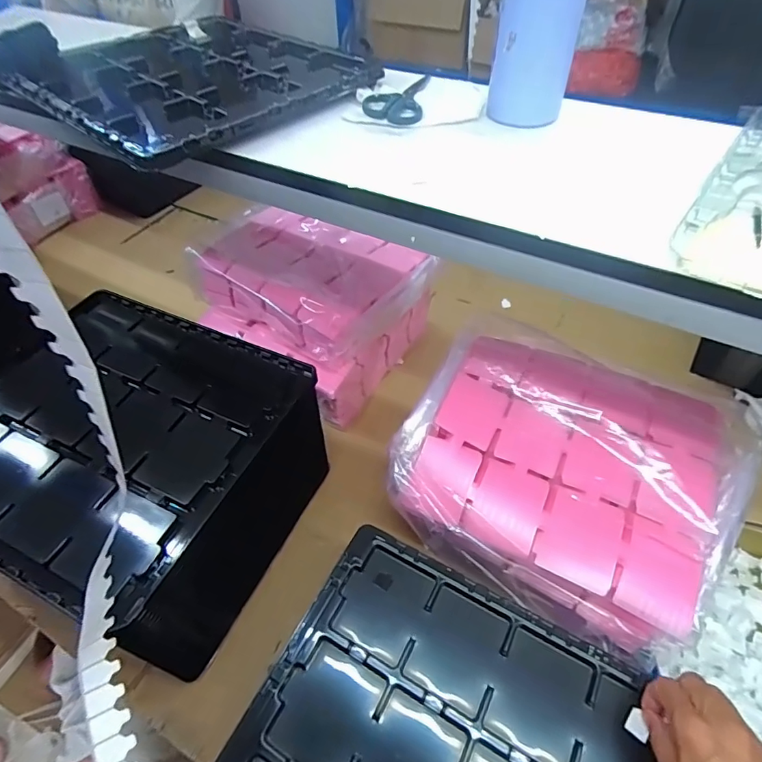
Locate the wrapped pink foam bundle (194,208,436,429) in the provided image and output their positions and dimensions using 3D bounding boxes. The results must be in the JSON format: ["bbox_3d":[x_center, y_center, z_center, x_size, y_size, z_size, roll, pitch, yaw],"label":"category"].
[{"bbox_3d":[-0.113,-0.149,0.878,0.340,0.230,0.283,30,57,24],"label":"wrapped pink foam bundle"}]

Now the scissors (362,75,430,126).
[{"bbox_3d":[0.020,-0.336,0.556,0.064,0.011,0.124,14,55,-5],"label":"scissors"}]

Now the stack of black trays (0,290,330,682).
[{"bbox_3d":[-0.305,0.114,0.637,0.384,0.229,0.346,20,54,18],"label":"stack of black trays"}]

